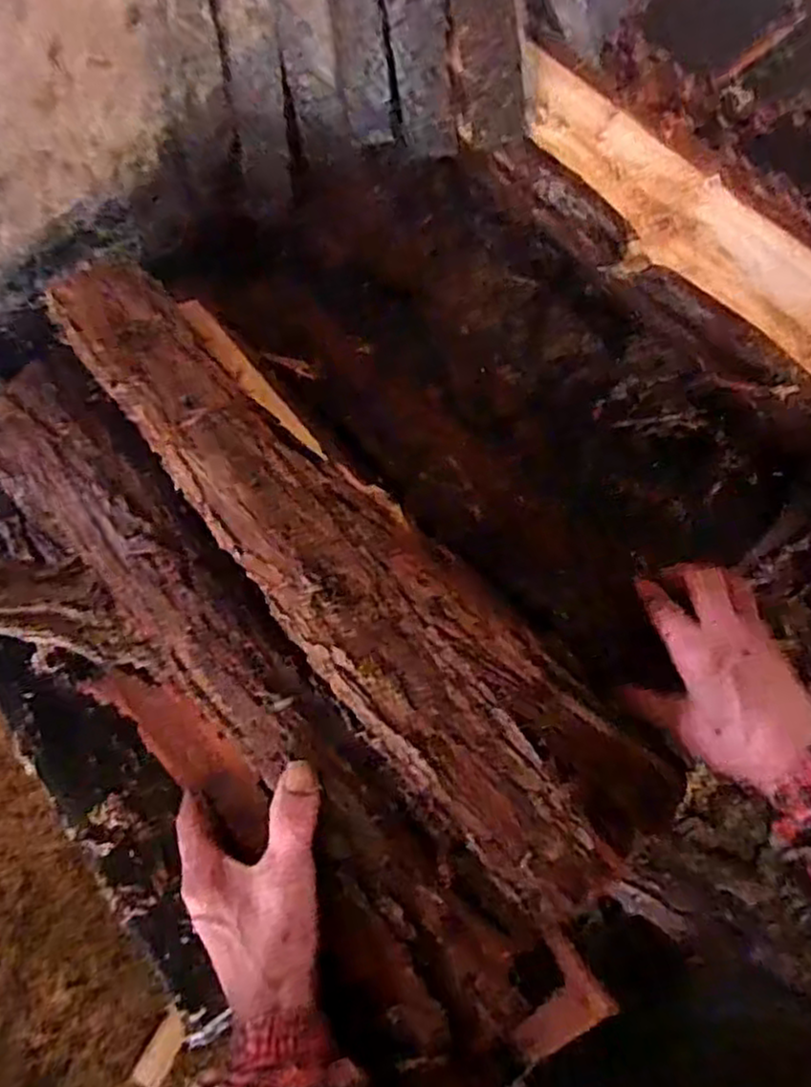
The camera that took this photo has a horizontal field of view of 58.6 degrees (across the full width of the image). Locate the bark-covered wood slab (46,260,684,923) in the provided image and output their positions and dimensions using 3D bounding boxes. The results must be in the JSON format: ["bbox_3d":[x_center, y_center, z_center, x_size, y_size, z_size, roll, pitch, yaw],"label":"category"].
[{"bbox_3d":[-0.046,0.008,0.454,0.127,0.090,0.482,-43,75,-12],"label":"bark-covered wood slab"}]

